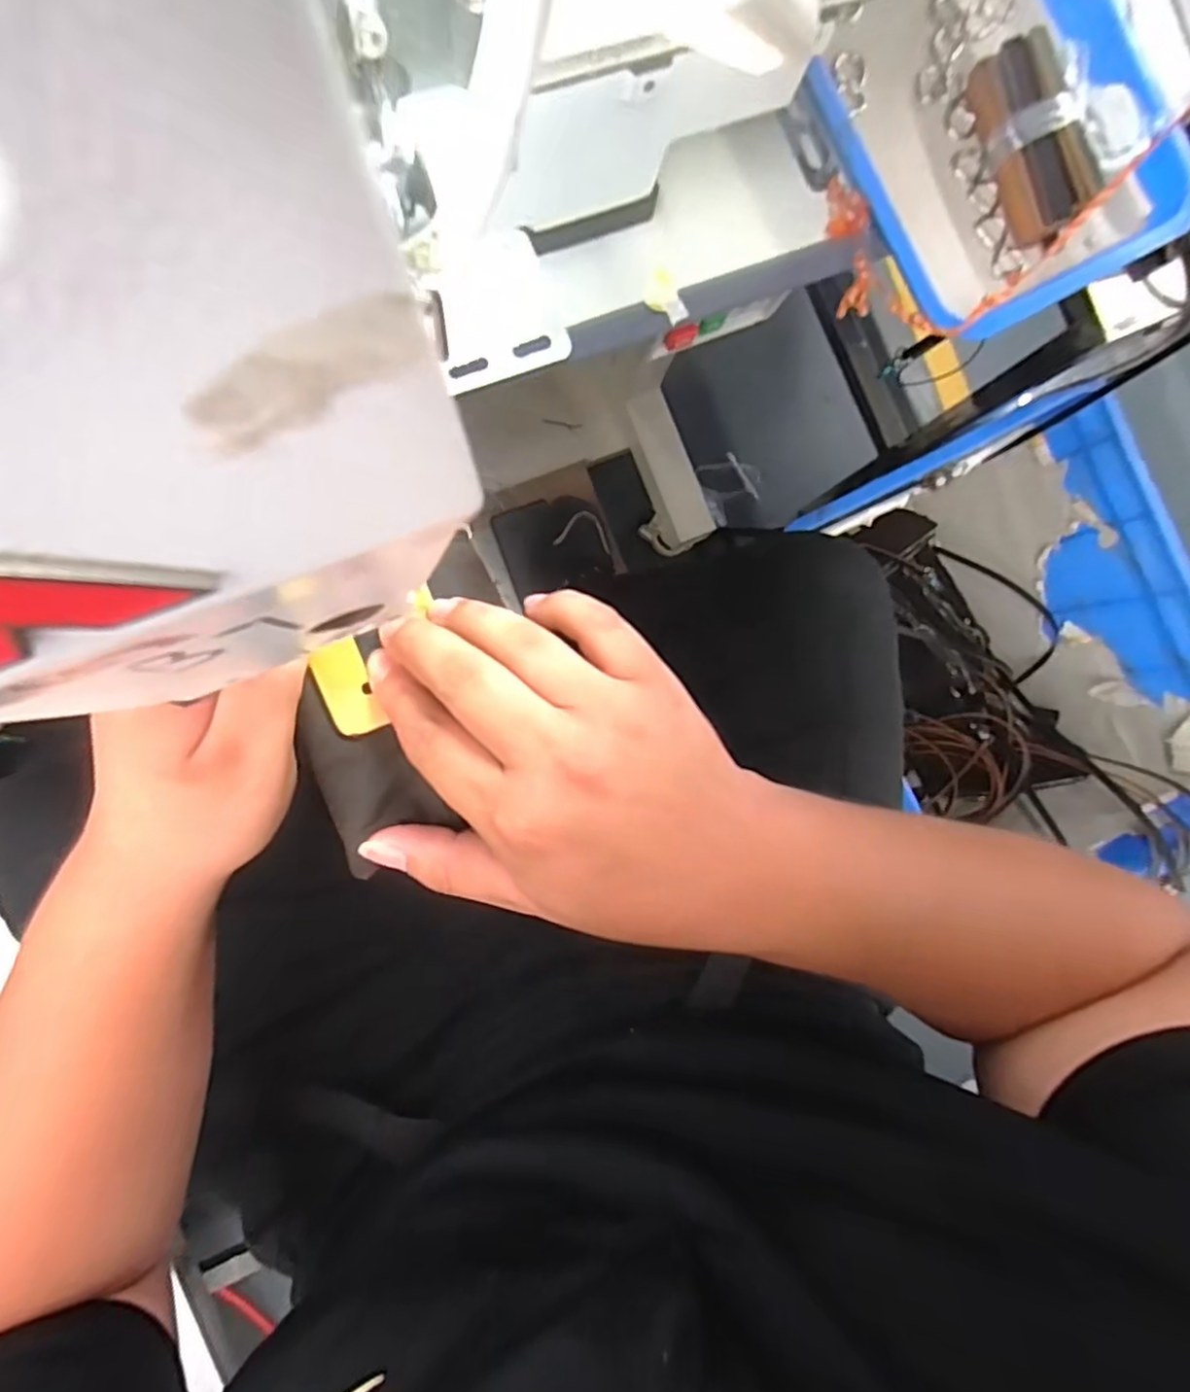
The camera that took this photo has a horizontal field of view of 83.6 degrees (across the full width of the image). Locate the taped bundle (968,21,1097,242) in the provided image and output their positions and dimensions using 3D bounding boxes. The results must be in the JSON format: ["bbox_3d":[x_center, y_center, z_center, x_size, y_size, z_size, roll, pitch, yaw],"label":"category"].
[{"bbox_3d":[0.282,-0.355,0.425,0.048,0.025,0.117,-16,91,-8],"label":"taped bundle"}]

